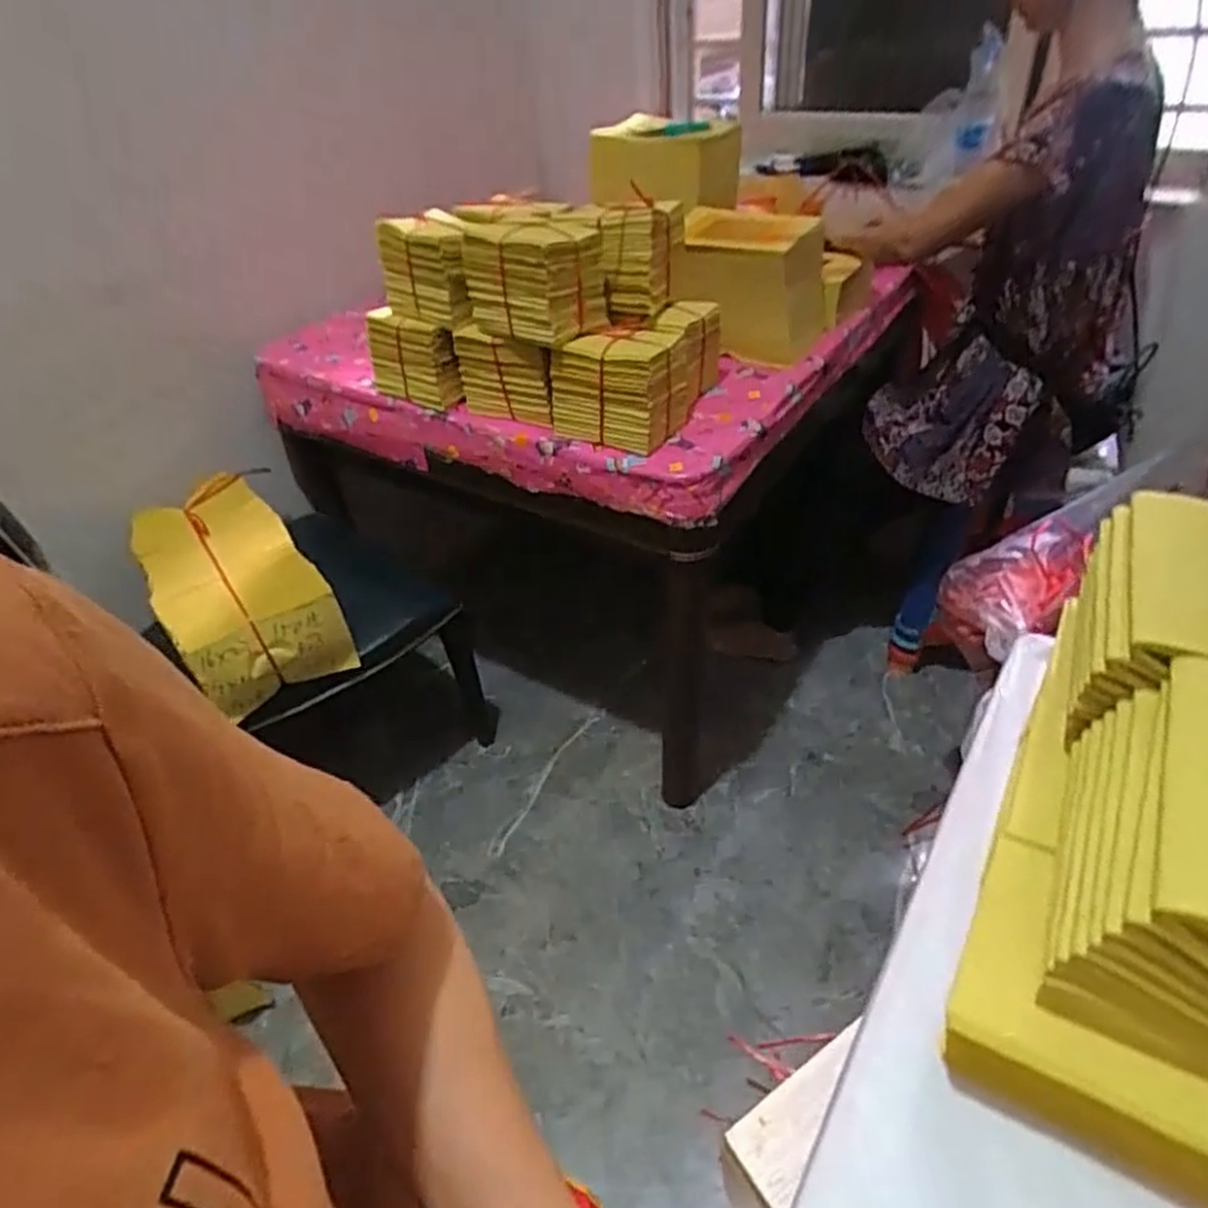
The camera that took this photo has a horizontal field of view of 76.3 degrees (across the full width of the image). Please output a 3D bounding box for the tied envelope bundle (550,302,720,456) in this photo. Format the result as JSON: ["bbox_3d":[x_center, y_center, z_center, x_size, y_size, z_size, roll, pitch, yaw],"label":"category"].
[{"bbox_3d":[0.055,-0.351,1.175,0.174,0.153,0.254,18,46,25],"label":"tied envelope bundle"}]

